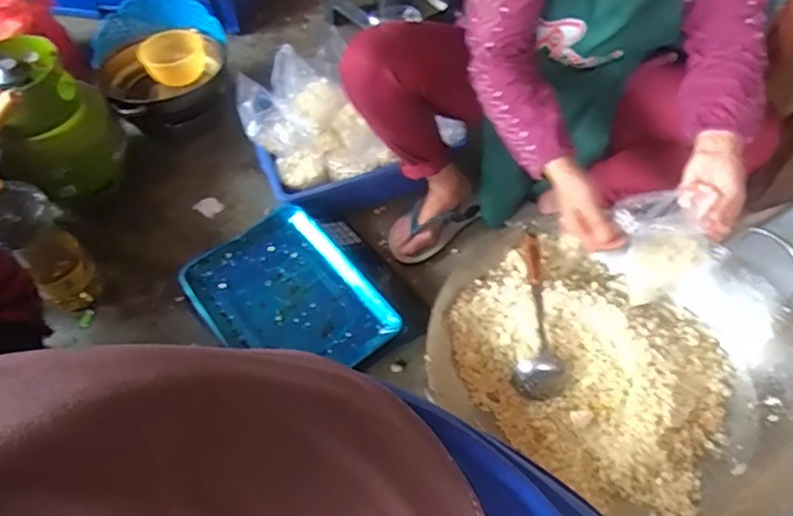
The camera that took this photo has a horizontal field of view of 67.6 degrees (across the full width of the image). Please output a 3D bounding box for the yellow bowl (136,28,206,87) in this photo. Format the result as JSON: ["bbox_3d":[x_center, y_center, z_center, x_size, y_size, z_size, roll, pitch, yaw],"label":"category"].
[{"bbox_3d":[-0.502,-0.449,1.329,0.130,0.067,0.127,-1,55,1],"label":"yellow bowl"}]

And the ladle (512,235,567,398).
[{"bbox_3d":[0.238,0.090,0.955,0.078,0.076,0.259,7,56,6],"label":"ladle"}]

